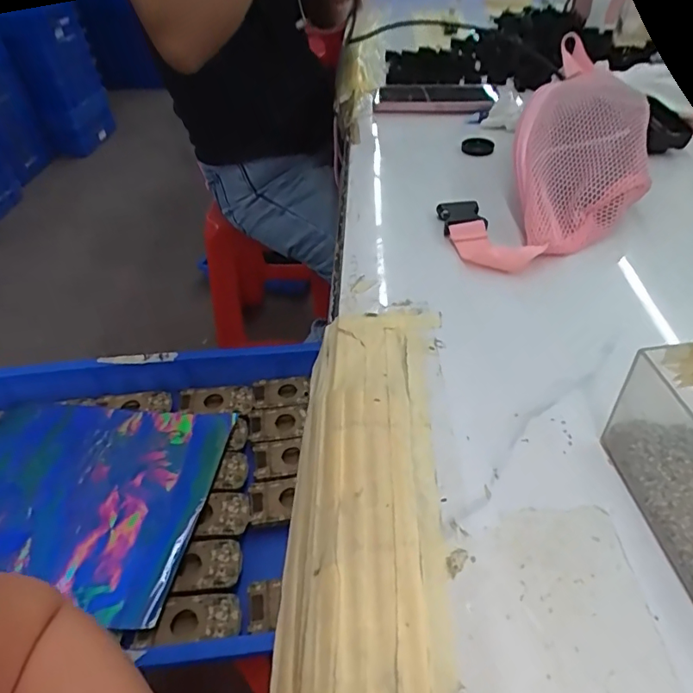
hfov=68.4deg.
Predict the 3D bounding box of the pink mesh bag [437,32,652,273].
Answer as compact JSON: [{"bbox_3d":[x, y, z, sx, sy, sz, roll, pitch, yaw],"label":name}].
[{"bbox_3d":[0.187,-0.170,0.450,0.143,0.093,0.254,20,48,22],"label":"pink mesh bag"}]

